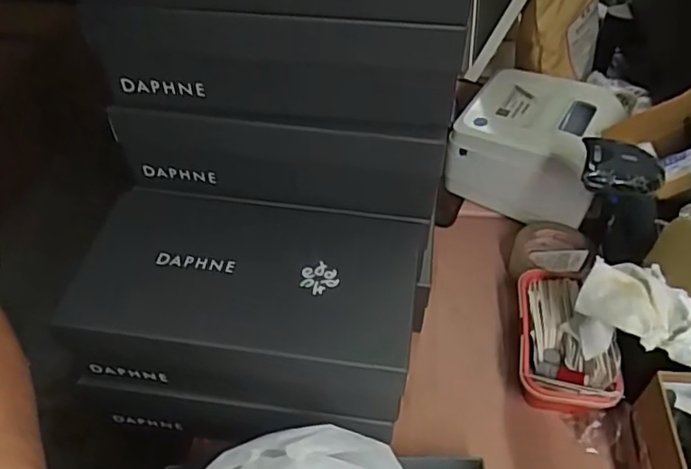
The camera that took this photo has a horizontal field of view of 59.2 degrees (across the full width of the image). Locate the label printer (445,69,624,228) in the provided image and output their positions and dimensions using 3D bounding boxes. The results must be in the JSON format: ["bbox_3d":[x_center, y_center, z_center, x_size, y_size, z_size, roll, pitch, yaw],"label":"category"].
[{"bbox_3d":[0.257,-0.121,0.829,0.182,0.126,0.160,23,53,22],"label":"label printer"}]

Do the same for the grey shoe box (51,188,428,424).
[{"bbox_3d":[-0.086,0.061,0.571,0.296,0.110,0.166,6,48,7],"label":"grey shoe box"}]

